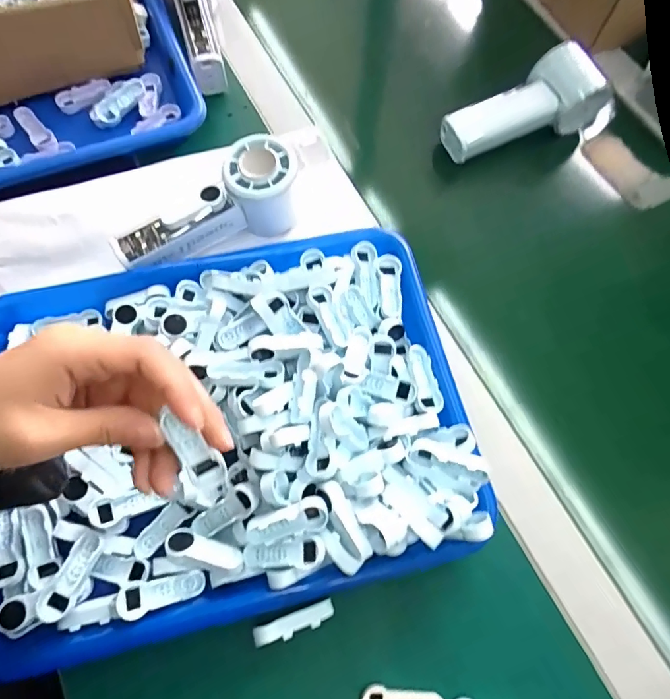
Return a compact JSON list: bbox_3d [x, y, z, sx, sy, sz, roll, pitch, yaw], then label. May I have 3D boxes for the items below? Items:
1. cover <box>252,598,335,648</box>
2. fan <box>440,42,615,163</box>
[{"bbox_3d":[-0.025,0.170,0.291,0.050,0.014,0.013,-16,71,-9],"label":"cover"},{"bbox_3d":[0.181,-0.229,0.438,0.162,0.053,0.060,-16,71,-9],"label":"fan"}]

